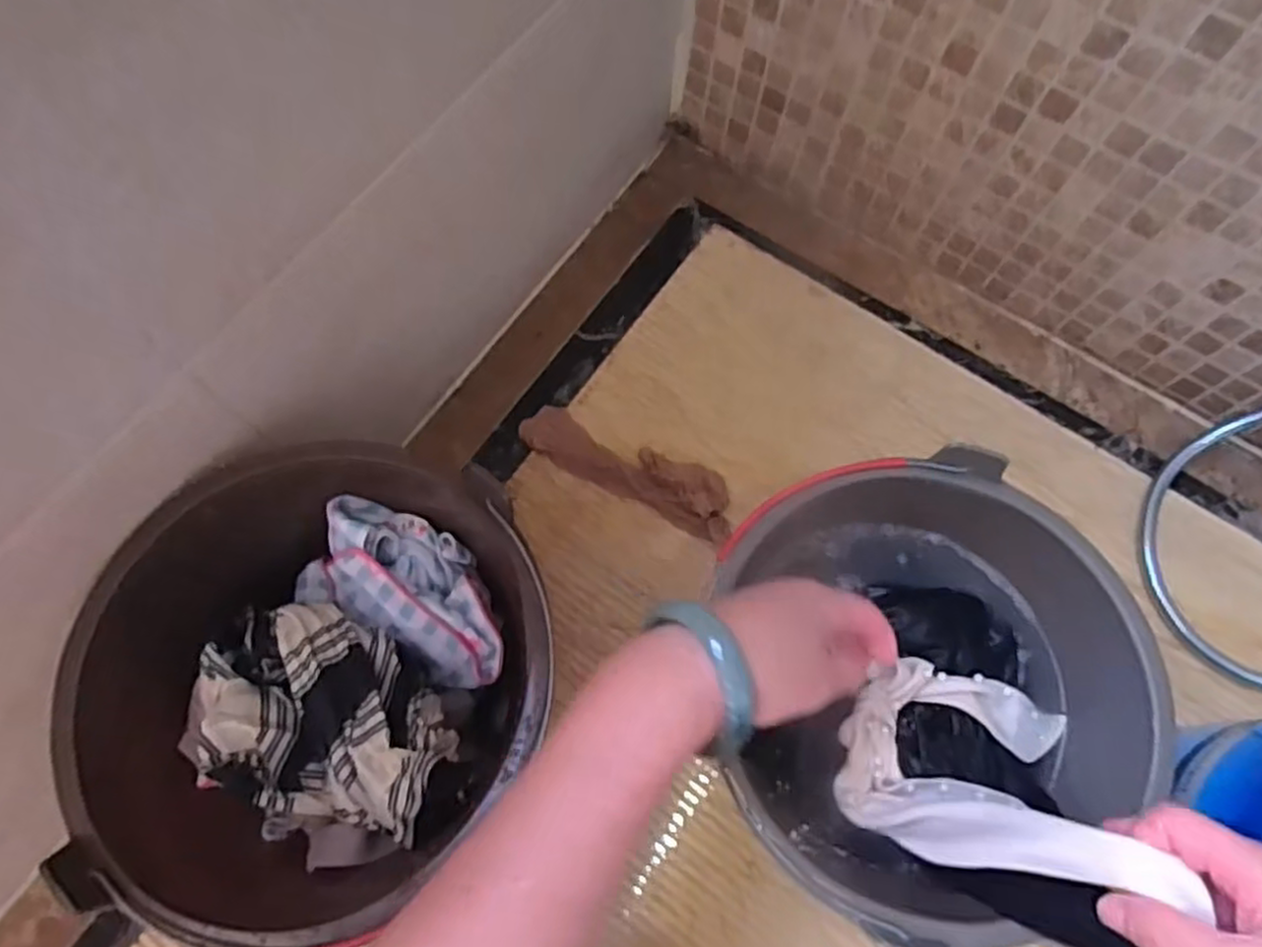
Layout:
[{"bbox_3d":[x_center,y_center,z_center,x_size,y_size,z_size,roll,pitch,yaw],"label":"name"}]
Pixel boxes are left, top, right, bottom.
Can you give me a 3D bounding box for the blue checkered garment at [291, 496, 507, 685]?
[{"bbox_3d":[-0.145,0.074,0.478,0.149,0.059,0.079,28,72,9],"label":"blue checkered garment"}]

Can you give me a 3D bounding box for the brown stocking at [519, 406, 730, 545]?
[{"bbox_3d":[-0.002,-0.007,0.611,0.191,0.019,0.052,26,71,8],"label":"brown stocking"}]

